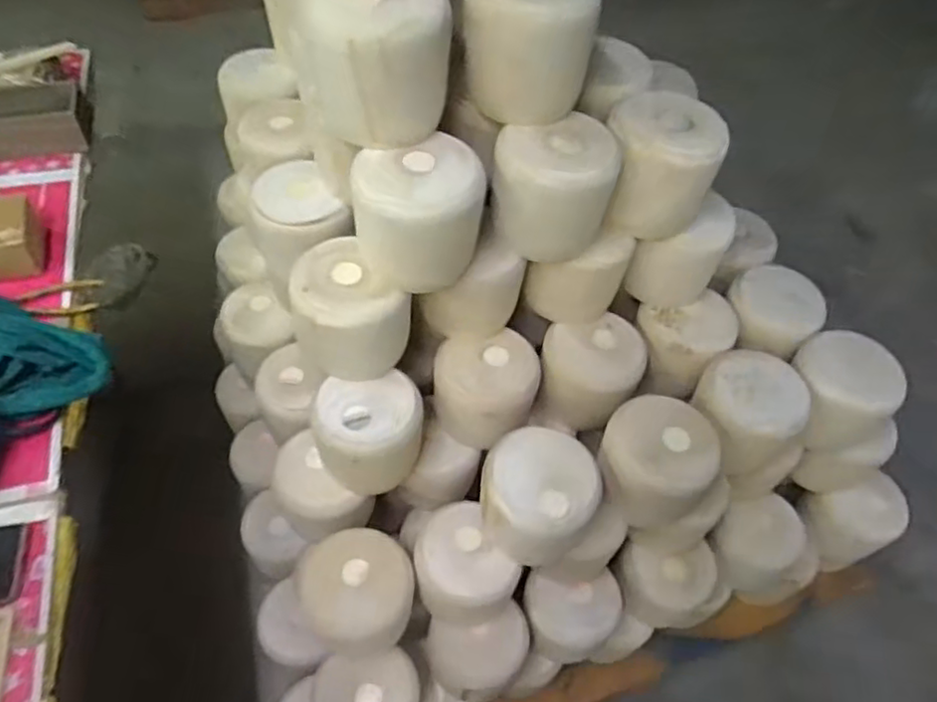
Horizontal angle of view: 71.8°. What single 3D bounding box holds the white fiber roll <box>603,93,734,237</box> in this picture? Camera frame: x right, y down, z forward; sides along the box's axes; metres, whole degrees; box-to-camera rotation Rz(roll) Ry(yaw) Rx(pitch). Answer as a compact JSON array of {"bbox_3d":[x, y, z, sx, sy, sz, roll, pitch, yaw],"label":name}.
[{"bbox_3d":[0.230,-0.219,0.791,0.136,0.136,0.120,11,52,3],"label":"white fiber roll"}]

